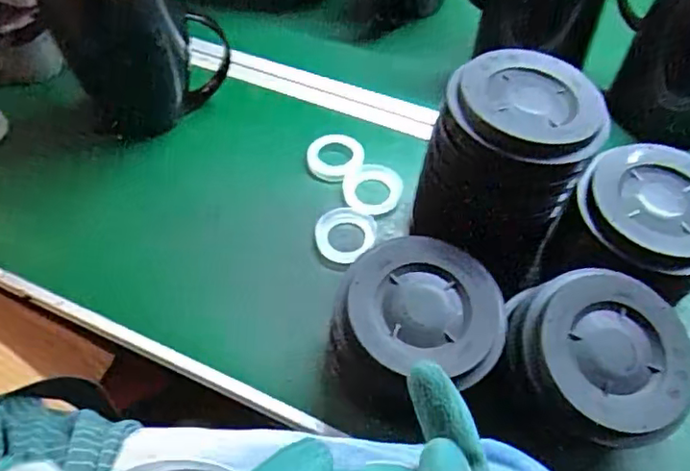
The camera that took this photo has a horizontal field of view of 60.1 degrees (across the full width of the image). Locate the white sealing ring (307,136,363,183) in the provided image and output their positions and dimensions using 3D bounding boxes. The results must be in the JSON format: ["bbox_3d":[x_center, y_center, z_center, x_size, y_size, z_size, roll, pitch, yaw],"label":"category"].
[{"bbox_3d":[-0.011,-0.081,0.621,0.060,0.013,0.059,0,53,0],"label":"white sealing ring"}]

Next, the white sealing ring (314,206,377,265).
[{"bbox_3d":[0.000,-0.001,0.572,0.056,0.005,0.055,0,69,0],"label":"white sealing ring"}]

